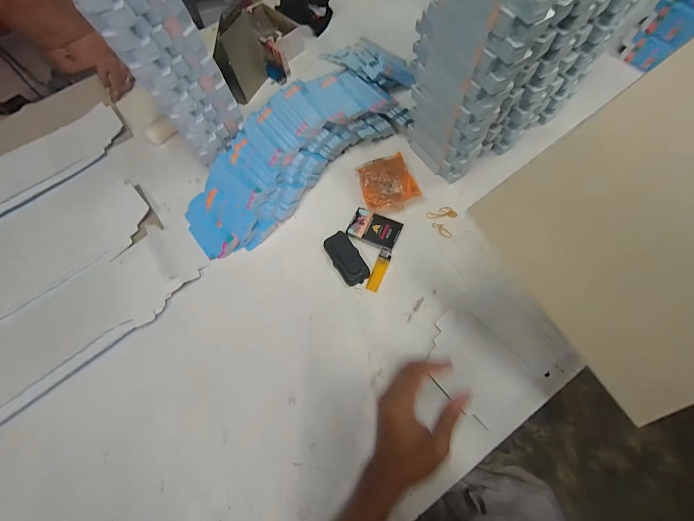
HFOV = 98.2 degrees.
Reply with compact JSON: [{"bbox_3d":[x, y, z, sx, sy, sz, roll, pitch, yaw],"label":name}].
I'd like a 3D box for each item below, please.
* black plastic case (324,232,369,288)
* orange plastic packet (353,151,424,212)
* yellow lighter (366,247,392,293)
[{"bbox_3d":[-0.001,-0.006,0.574,0.052,0.017,0.106,-28,71,-8],"label":"black plastic case"},{"bbox_3d":[0.088,-0.164,0.630,0.112,0.025,0.114,-17,70,-4],"label":"orange plastic packet"},{"bbox_3d":[0.063,0.016,0.569,0.025,0.010,0.088,22,72,10],"label":"yellow lighter"}]

